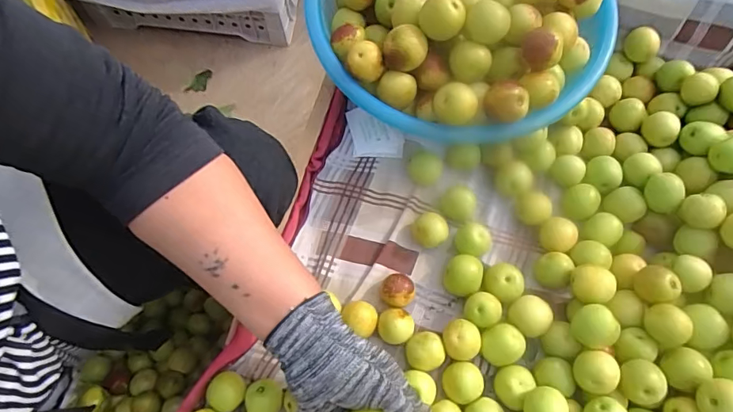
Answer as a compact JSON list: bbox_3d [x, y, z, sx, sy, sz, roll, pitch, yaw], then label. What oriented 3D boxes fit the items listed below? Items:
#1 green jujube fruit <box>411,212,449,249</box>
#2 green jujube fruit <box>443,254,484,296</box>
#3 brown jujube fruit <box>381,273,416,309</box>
[{"bbox_3d":[0.059,0.023,0.426,0.029,0.027,0.032,-31,73,-10],"label":"green jujube fruit"},{"bbox_3d":[0.086,0.063,0.412,0.031,0.026,0.035,7,71,3],"label":"green jujube fruit"},{"bbox_3d":[0.028,0.076,0.407,0.029,0.020,0.028,0,71,0],"label":"brown jujube fruit"}]

